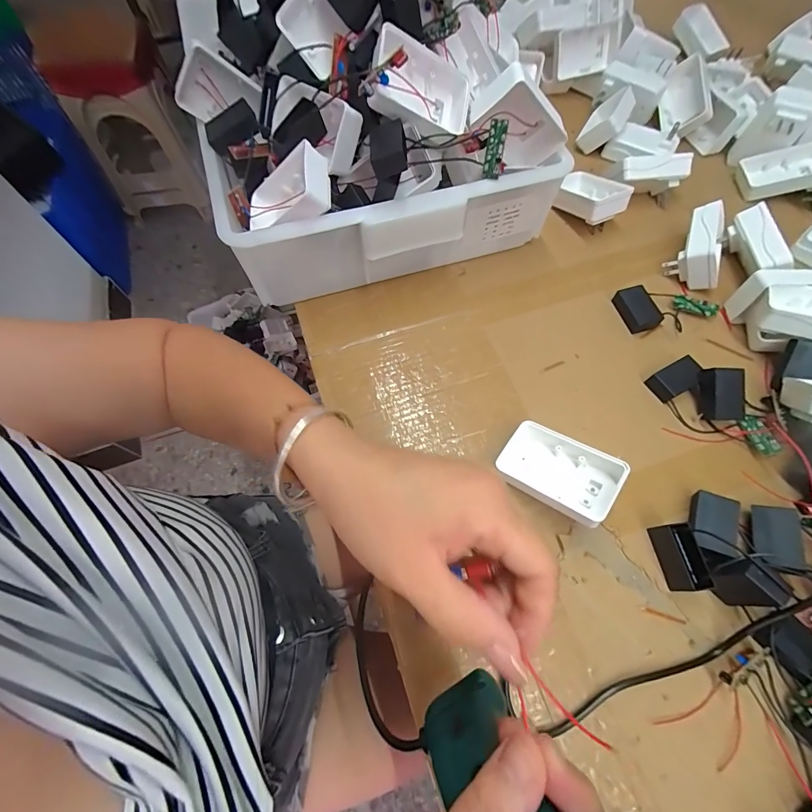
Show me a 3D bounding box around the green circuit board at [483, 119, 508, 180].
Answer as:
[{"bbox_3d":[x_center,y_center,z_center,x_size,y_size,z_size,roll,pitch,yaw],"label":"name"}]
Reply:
[{"bbox_3d":[0.079,-0.227,0.331,0.015,0.044,0.006,7,46,3],"label":"green circuit board"}]

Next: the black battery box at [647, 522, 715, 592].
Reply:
[{"bbox_3d":[0.214,0.118,0.291,0.016,0.031,0.047,-5,65,-2],"label":"black battery box"}]

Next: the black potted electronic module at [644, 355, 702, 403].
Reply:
[{"bbox_3d":[0.265,-0.026,0.366,0.042,0.020,0.028,-27,68,-12],"label":"black potted electronic module"}]

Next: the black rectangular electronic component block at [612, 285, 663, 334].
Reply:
[{"bbox_3d":[0.248,-0.103,0.401,0.031,0.019,0.049,-14,66,-6],"label":"black rectangular electronic component block"}]

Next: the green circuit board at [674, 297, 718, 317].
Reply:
[{"bbox_3d":[0.314,-0.108,0.404,0.044,0.009,0.017,17,67,8],"label":"green circuit board"}]

